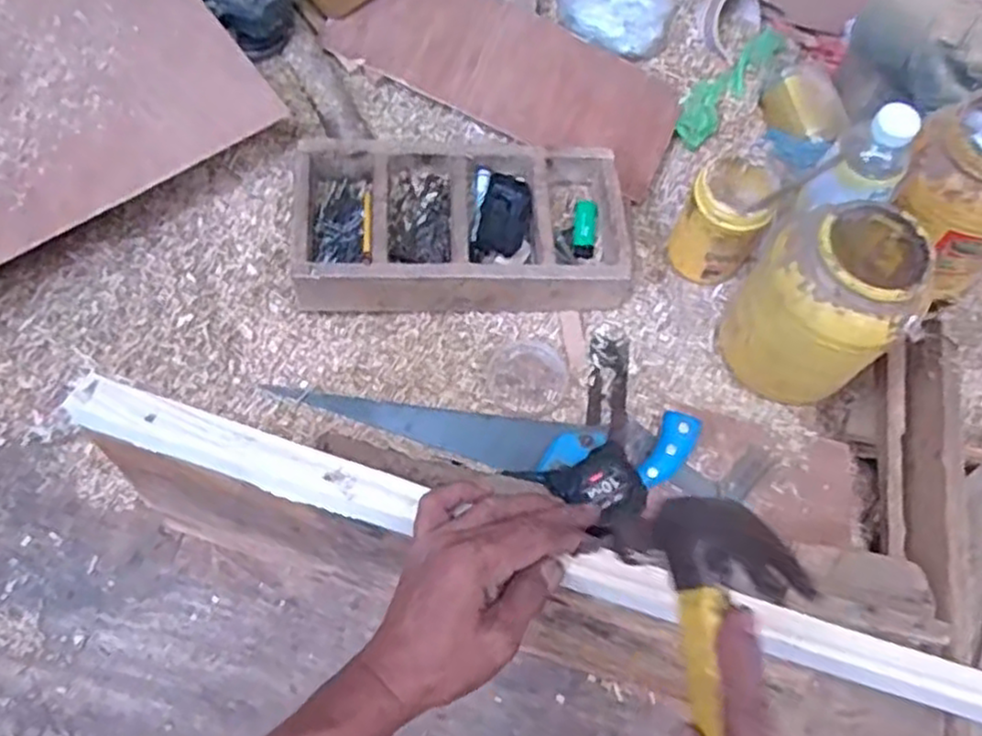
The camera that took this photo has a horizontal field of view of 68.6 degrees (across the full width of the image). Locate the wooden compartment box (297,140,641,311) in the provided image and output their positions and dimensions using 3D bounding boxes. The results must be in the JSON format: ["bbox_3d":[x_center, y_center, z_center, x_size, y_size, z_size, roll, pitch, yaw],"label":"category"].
[{"bbox_3d":[-0.030,-0.159,0.832,0.373,0.104,0.198,-2,58,-5],"label":"wooden compartment box"}]

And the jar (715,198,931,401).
[{"bbox_3d":[0.346,-0.075,0.752,0.152,0.192,0.161,37,63,18],"label":"jar"}]

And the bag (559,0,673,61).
[{"bbox_3d":[0.165,-0.484,0.977,0.152,0.059,0.111,10,58,3],"label":"bag"}]

